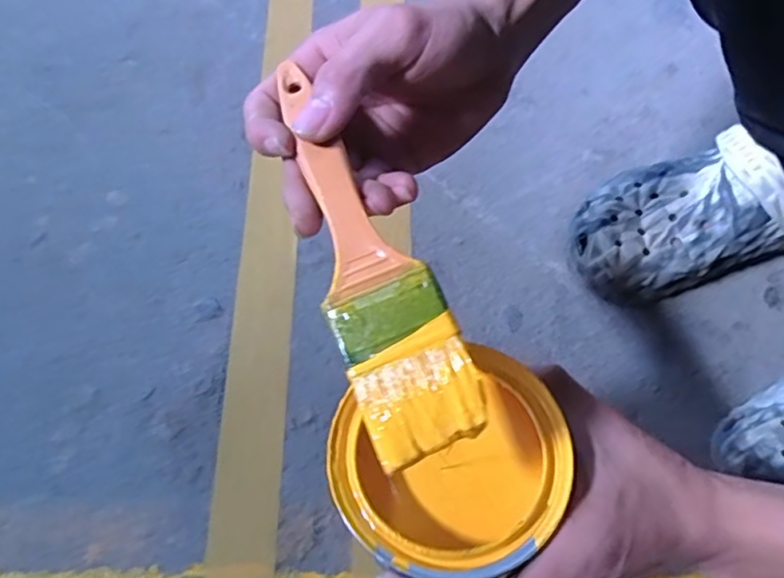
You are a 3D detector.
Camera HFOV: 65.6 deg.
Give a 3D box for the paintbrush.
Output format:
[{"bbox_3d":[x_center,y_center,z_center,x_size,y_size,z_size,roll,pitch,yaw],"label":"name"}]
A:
[{"bbox_3d":[-0.014,-0.019,0.250,0.044,0.010,0.174,-19,72,-11],"label":"paintbrush"}]

